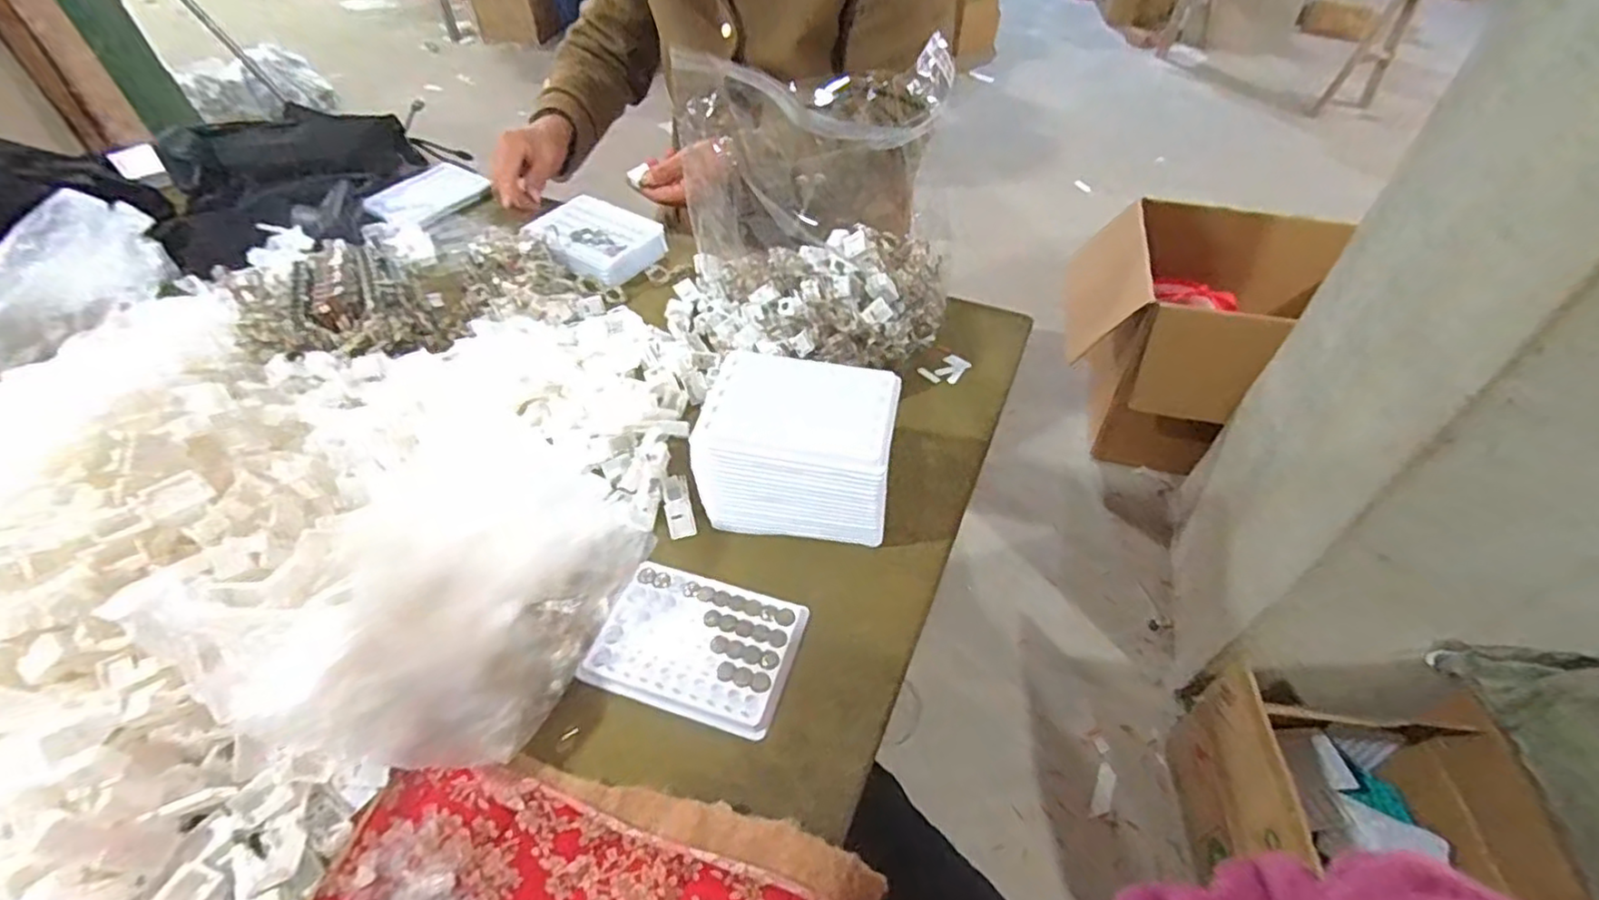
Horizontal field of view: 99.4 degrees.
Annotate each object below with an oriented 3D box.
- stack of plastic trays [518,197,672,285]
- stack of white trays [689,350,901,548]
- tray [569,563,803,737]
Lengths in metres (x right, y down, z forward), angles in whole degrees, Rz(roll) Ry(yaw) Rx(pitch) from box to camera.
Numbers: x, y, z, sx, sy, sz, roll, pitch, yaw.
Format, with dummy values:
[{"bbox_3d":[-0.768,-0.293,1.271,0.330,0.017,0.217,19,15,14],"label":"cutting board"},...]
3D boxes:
[{"bbox_3d":[-0.227,-0.233,0.748,0.136,0.031,0.103,27,53,23],"label":"stack of plastic trays"},{"bbox_3d":[0.000,0.000,0.494,0.129,0.094,0.090,9,48,8],"label":"stack of white trays"},{"bbox_3d":[-0.067,0.126,0.447,0.127,0.006,0.093,14,49,13],"label":"tray"}]

